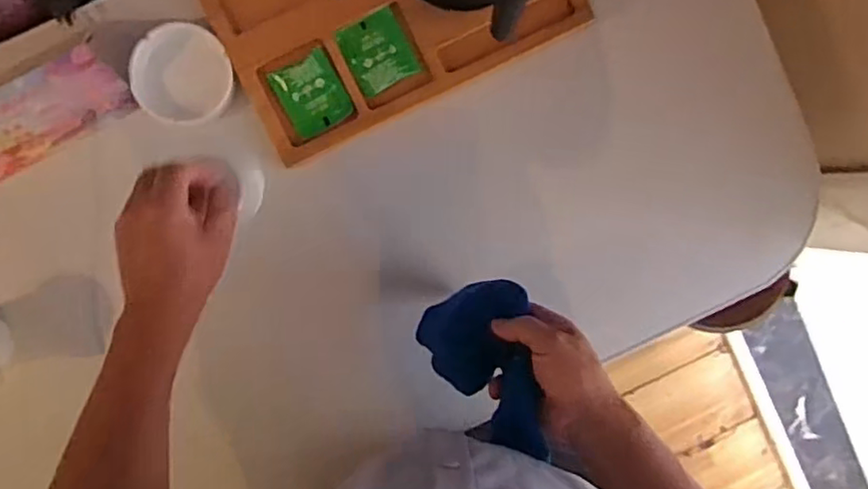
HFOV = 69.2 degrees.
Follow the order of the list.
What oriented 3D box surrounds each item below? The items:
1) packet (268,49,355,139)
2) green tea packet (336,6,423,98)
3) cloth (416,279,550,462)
[{"bbox_3d":[-0.125,-0.154,0.646,0.064,0.012,0.071,-26,96,0],"label":"packet"},{"bbox_3d":[-0.057,-0.197,0.645,0.065,0.006,0.074,-26,96,0],"label":"green tea packet"},{"bbox_3d":[0.040,0.108,0.598,0.095,0.134,0.134,-3,96,-3],"label":"cloth"}]

